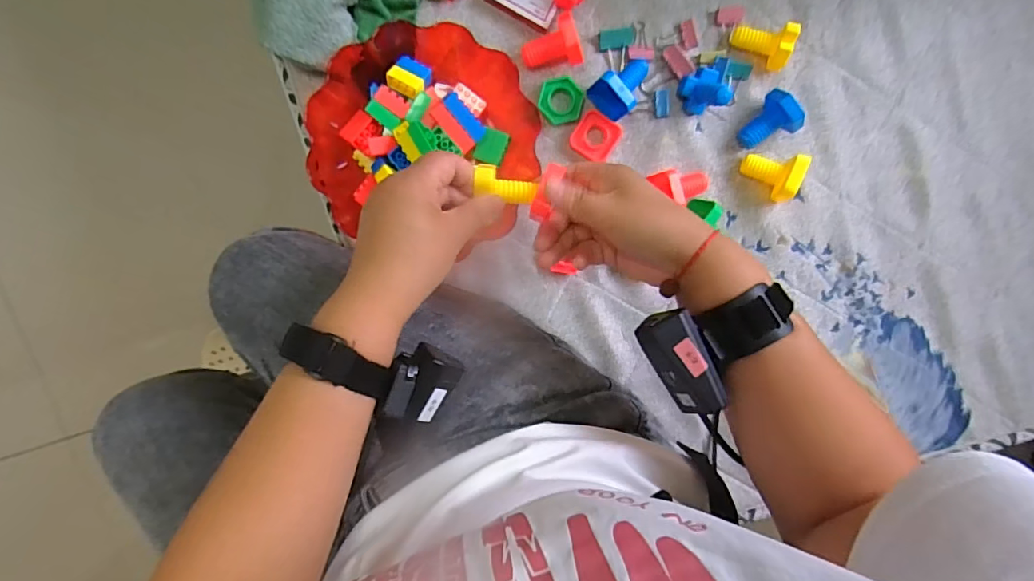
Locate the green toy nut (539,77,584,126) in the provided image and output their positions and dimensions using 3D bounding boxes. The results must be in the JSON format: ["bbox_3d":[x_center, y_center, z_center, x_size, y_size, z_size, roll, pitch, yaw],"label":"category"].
[{"bbox_3d":[0.044,-0.186,0.497,0.042,0.016,0.047,7,97,-4],"label":"green toy nut"}]

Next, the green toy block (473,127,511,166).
[{"bbox_3d":[-0.025,-0.140,0.499,0.026,0.026,0.034,25,95,-5],"label":"green toy block"}]

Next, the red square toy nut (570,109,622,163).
[{"bbox_3d":[0.079,-0.154,0.508,0.044,0.012,0.042,27,95,-6],"label":"red square toy nut"}]

